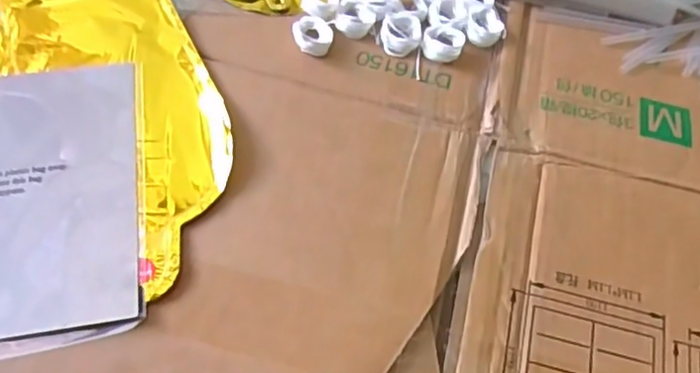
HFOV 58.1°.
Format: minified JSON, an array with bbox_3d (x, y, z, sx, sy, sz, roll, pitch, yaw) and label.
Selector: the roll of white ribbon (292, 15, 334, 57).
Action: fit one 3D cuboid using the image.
[{"bbox_3d":[-0.024,-0.100,0.411,0.026,0.011,0.030,1,60,-3],"label":"roll of white ribbon"}]

